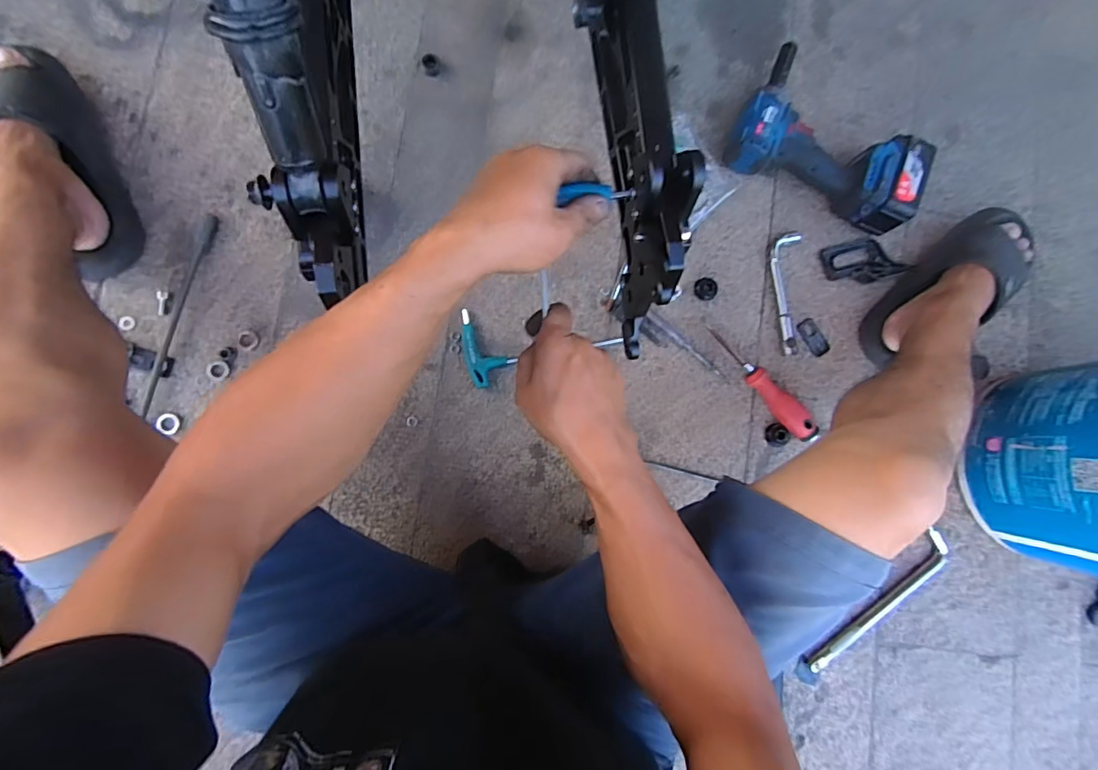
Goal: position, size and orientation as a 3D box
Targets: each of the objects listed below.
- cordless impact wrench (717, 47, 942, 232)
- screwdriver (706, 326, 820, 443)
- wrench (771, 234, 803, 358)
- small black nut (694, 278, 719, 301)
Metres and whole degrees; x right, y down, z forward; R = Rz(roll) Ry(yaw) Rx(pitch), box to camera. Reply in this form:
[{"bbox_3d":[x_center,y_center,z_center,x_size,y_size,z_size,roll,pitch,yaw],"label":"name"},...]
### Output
[{"bbox_3d":[0.375,-0.312,0.682,0.256,0.073,0.182,37,83,-2],"label":"cordless impact wrench"},{"bbox_3d":[0.274,-0.007,0.669,0.030,0.030,0.192,-38,80,-8],"label":"screwdriver"},{"bbox_3d":[0.313,-0.119,0.681,0.037,0.016,0.159,5,85,-6],"label":"wrench"},{"bbox_3d":[0.206,-0.126,0.672,0.032,0.004,0.029,-27,89,-8],"label":"small black nut"}]

